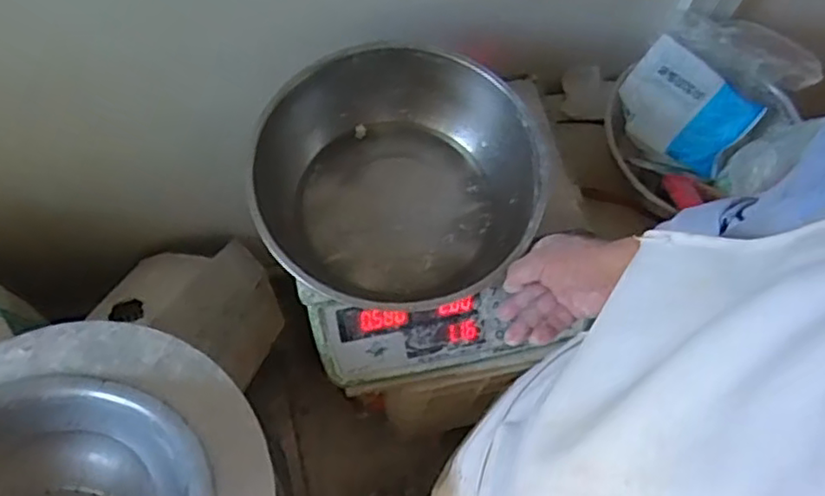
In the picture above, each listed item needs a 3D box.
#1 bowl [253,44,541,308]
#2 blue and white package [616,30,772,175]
[{"bbox_3d":[-0.011,-0.059,0.680,0.262,0.108,0.284,1,65,-2],"label":"bowl"},{"bbox_3d":[0.345,-0.174,0.827,0.166,0.113,0.014,31,22,-10],"label":"blue and white package"}]

